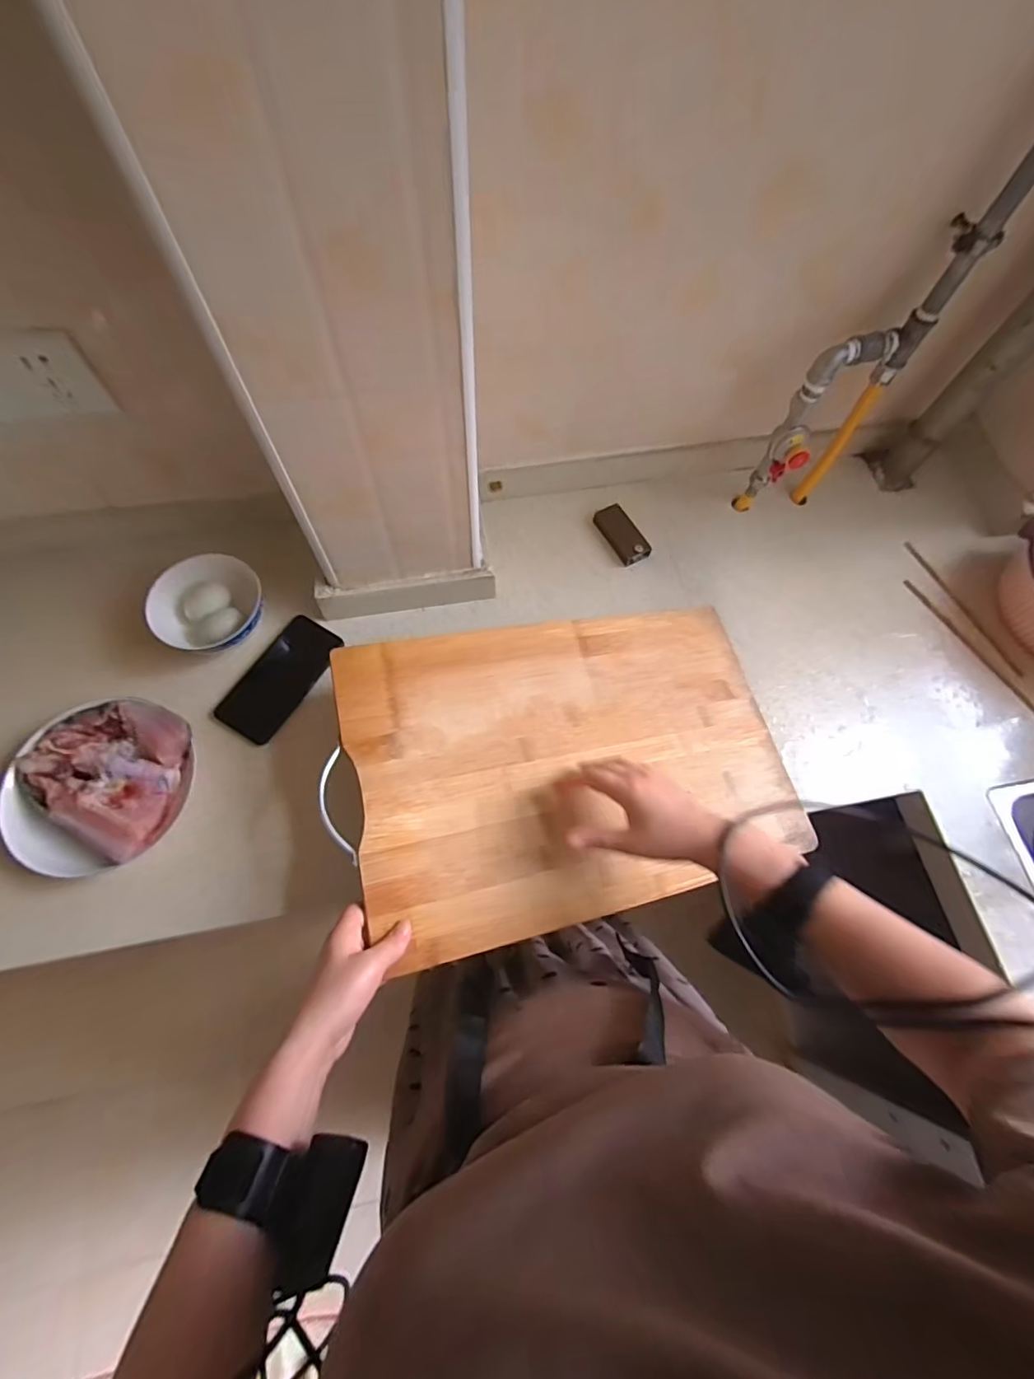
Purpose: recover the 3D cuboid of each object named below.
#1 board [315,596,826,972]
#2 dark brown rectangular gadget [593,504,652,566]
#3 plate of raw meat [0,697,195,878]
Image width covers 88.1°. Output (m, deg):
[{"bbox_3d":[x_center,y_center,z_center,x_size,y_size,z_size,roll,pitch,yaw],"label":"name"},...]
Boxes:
[{"bbox_3d":[0.071,0.071,0.585,0.493,0.012,0.320,-9,70,-18],"label":"board"},{"bbox_3d":[0.152,-0.226,0.777,0.046,0.022,0.093,-26,72,-12],"label":"dark brown rectangular gadget"},{"bbox_3d":[-0.458,0.105,0.592,0.175,0.052,0.184,1,68,-2],"label":"plate of raw meat"}]

